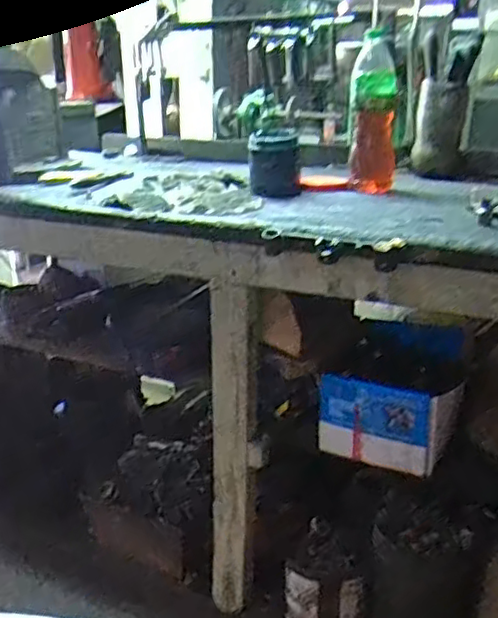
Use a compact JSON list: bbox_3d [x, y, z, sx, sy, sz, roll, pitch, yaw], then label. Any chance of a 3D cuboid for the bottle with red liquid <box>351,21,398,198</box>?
[{"bbox_3d":[0.218,-0.341,1.137,0.080,0.262,0.094,4,20,8],"label":"bottle with red liquid"}]

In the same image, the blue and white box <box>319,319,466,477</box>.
[{"bbox_3d":[0.262,0.145,1.144,0.208,0.148,0.272,10,22,26],"label":"blue and white box"}]

